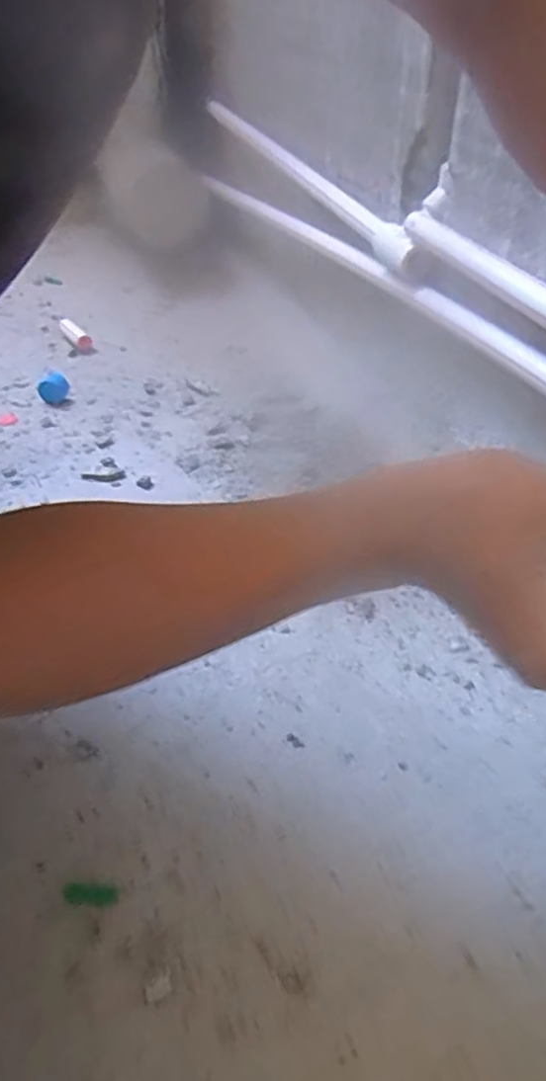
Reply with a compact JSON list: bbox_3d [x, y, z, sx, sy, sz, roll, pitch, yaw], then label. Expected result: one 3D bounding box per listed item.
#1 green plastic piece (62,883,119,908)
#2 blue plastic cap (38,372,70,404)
[{"bbox_3d":[-0.092,0.178,0.352,0.028,0.004,0.011,5,40,4],"label":"green plastic piece"},{"bbox_3d":[-0.233,-0.163,0.744,0.031,0.016,0.033,-13,42,-17],"label":"blue plastic cap"}]

